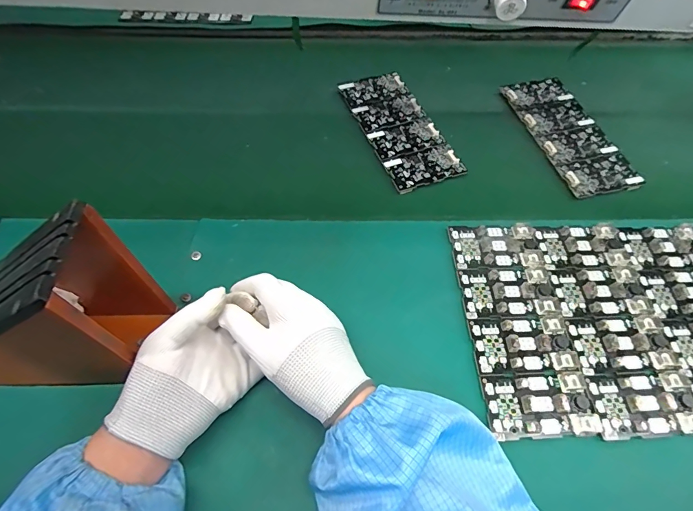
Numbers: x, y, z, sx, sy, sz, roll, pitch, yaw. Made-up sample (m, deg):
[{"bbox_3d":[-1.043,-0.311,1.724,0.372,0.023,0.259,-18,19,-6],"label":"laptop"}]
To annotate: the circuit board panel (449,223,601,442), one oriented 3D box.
[{"bbox_3d":[0.173,0.061,0.412,0.098,0.014,0.223,-3,55,0],"label":"circuit board panel"}]

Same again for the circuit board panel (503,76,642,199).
[{"bbox_3d":[0.311,-0.178,0.572,0.098,0.008,0.229,-12,61,-7],"label":"circuit board panel"}]

